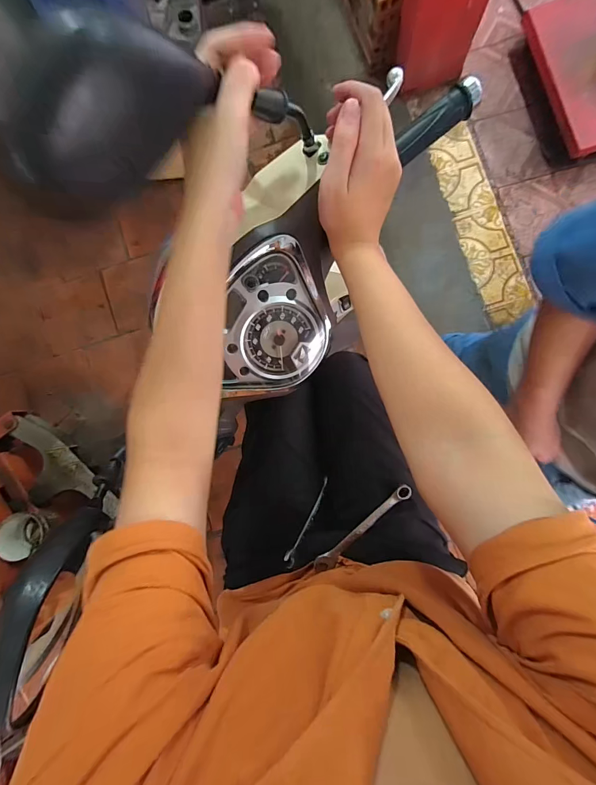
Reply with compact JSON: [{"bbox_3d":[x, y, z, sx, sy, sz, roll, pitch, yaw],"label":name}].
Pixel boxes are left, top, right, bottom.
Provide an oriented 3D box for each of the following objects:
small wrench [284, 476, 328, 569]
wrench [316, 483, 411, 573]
[{"bbox_3d":[0.015,0.195,0.527,0.007,0.019,0.143,7,53,36],"label":"small wrench"},{"bbox_3d":[0.096,0.198,0.499,0.176,0.010,0.022,-41,85,1],"label":"wrench"}]

